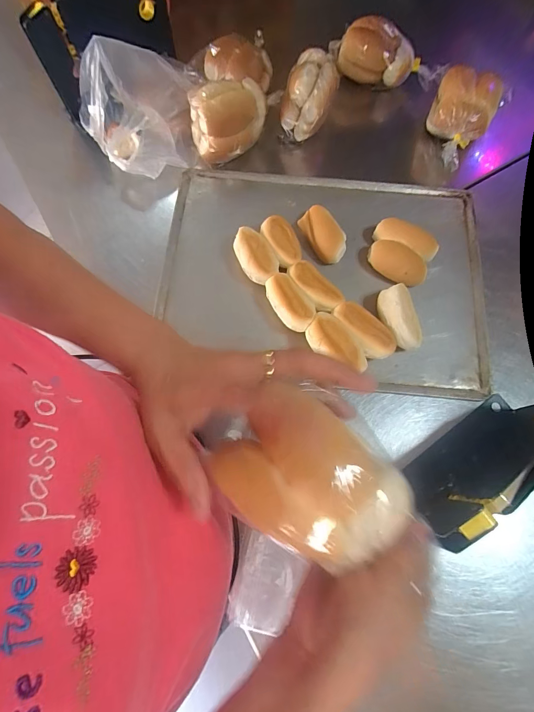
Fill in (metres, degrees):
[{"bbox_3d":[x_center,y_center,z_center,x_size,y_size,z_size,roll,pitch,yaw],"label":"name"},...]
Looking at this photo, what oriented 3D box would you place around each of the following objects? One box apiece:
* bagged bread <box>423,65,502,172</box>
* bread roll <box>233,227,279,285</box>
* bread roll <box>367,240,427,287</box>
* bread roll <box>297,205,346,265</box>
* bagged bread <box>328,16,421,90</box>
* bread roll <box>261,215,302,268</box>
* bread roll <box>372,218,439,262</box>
[{"bbox_3d":[0.300,-0.374,0.552,0.092,0.071,0.140,26,74,7],"label":"bagged bread"},{"bbox_3d":[-0.017,-0.137,0.487,0.047,0.036,0.084,-29,75,-9],"label":"bread roll"},{"bbox_3d":[0.184,-0.131,0.499,0.084,0.029,0.047,37,76,10],"label":"bread roll"},{"bbox_3d":[0.079,-0.175,0.504,0.046,0.036,0.085,-22,74,-7],"label":"bread roll"},{"bbox_3d":[0.189,-0.525,0.606,0.162,0.073,0.062,6,73,1],"label":"bagged bread"},{"bbox_3d":[0.022,-0.158,0.499,0.043,0.036,0.079,-28,75,-9],"label":"bread roll"},{"bbox_3d":[0.200,-0.167,0.506,0.090,0.031,0.041,27,75,8],"label":"bread roll"}]

